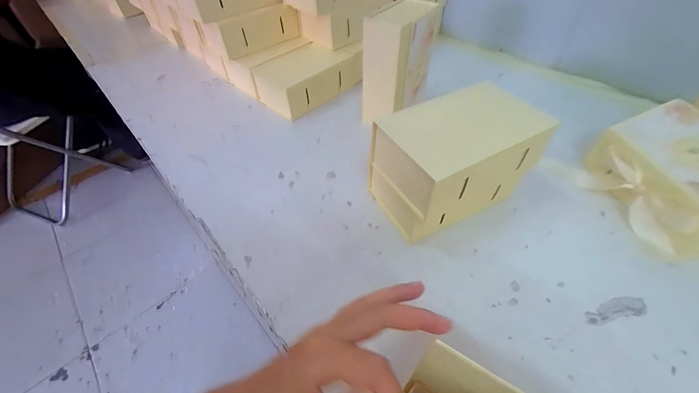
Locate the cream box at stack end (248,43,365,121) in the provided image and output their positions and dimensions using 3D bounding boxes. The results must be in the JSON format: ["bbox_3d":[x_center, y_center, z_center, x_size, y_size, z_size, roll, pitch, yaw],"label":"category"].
[{"bbox_3d":[-0.080,-0.223,0.550,0.182,0.060,0.104,-37,58,-26],"label":"cream box at stack end"}]

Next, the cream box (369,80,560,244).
[{"bbox_3d":[0.116,-0.038,0.344,0.158,0.129,0.109,-23,53,-16],"label":"cream box"}]

